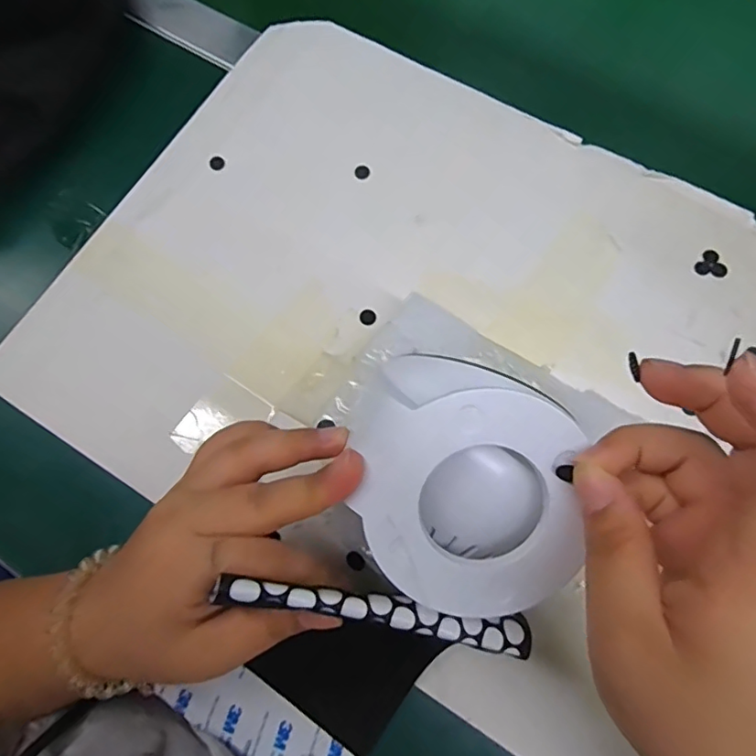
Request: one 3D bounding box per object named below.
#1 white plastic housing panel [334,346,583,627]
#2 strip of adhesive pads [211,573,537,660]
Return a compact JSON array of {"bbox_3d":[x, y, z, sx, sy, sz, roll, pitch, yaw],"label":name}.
[{"bbox_3d":[0.030,0.043,0.207,0.074,0.026,0.088,-1,101,0],"label":"white plastic housing panel"},{"bbox_3d":[0.004,0.086,0.199,0.121,0.004,0.014,17,71,-18],"label":"strip of adhesive pads"}]

